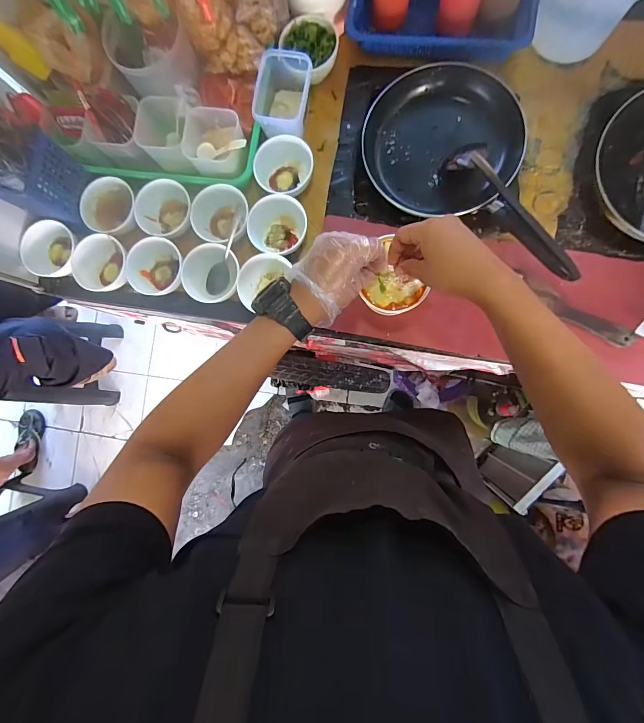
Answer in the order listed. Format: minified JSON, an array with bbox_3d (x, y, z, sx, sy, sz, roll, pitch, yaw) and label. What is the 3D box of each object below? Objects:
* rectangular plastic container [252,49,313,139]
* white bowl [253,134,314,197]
[{"bbox_3d":[-0.057,-0.413,0.555,0.077,0.066,0.108,10,89,7],"label":"rectangular plastic container"},{"bbox_3d":[-0.060,-0.306,0.572,0.091,0.045,0.092,0,88,7],"label":"white bowl"}]

